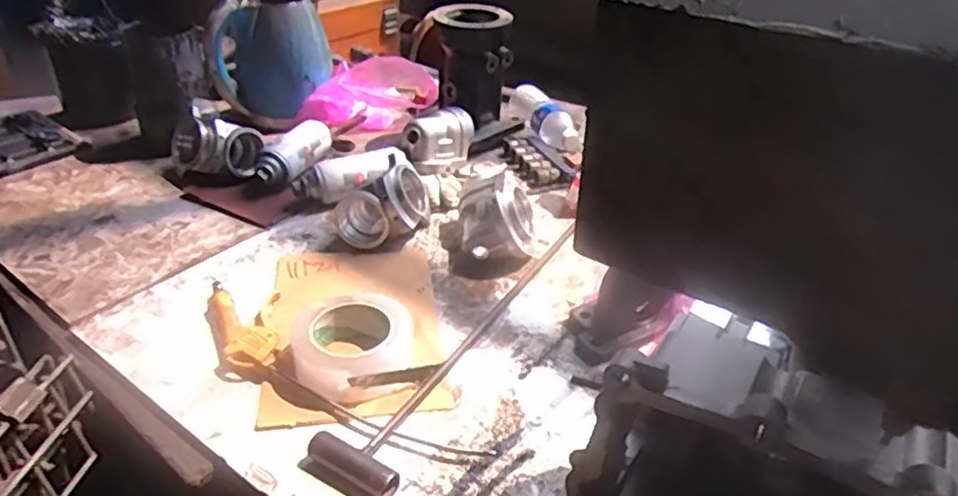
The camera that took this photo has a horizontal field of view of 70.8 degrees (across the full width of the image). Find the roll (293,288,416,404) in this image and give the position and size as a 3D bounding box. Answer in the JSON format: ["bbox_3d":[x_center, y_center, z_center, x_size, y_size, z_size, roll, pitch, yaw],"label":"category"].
[{"bbox_3d":[-0.128,0.097,0.686,0.120,0.054,0.122,-3,34,-9],"label":"roll"}]

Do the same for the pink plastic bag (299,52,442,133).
[{"bbox_3d":[-0.204,-0.279,1.228,0.260,0.112,0.081,-24,42,-34],"label":"pink plastic bag"}]

